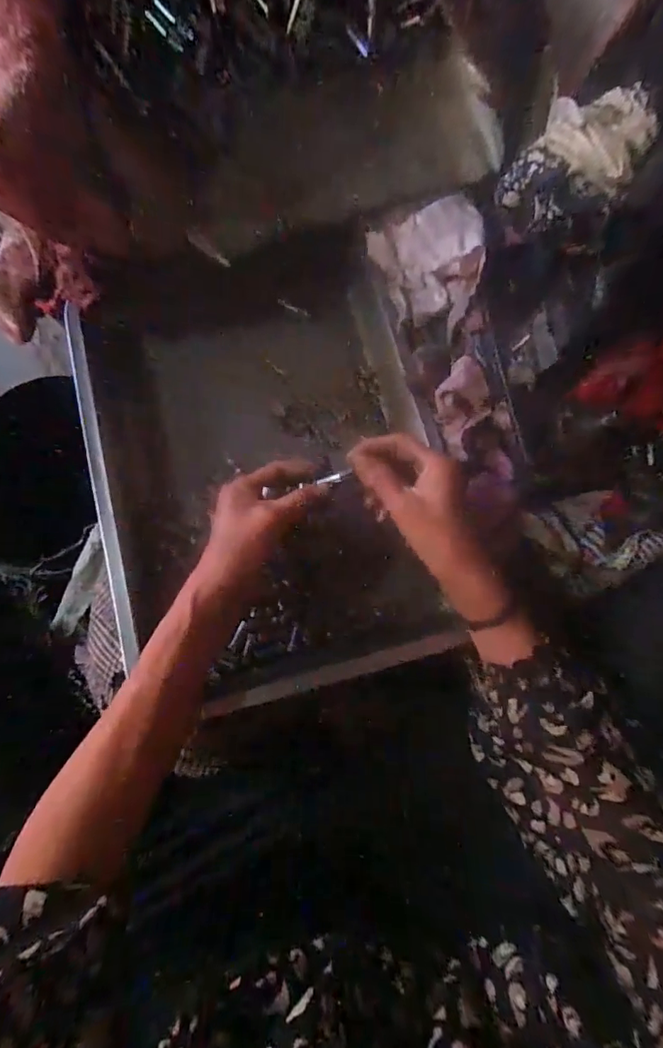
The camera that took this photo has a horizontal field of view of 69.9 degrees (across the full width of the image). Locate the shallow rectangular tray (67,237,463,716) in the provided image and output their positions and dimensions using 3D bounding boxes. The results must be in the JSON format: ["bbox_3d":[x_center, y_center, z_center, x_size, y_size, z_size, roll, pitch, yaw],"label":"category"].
[{"bbox_3d":[-0.056,-0.061,0.423,0.270,0.085,0.388,-13,81,-4],"label":"shallow rectangular tray"}]

